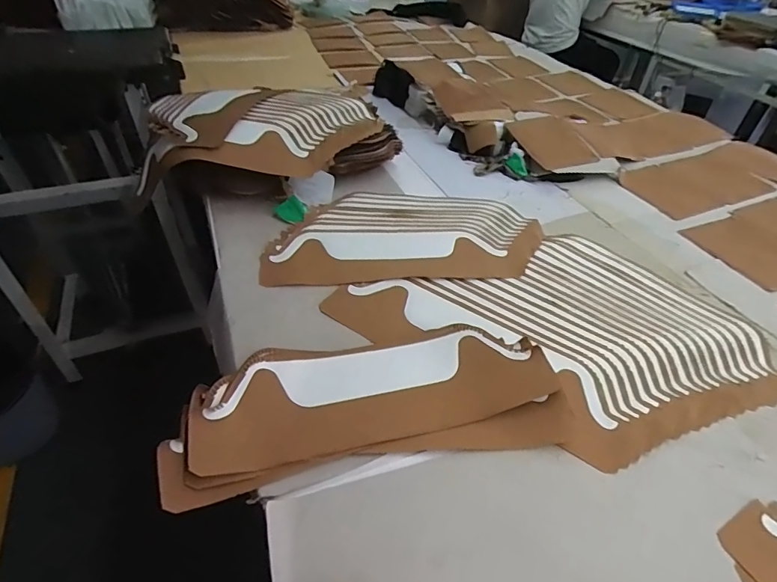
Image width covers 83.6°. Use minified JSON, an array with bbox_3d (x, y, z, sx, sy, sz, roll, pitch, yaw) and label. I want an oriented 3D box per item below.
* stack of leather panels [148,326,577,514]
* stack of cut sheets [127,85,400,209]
[{"bbox_3d":[-0.015,0.120,0.491,0.418,0.042,0.156,-6,44,-10],"label":"stack of leather panels"},{"bbox_3d":[-0.226,-0.298,0.861,0.476,0.131,0.257,-4,44,-8],"label":"stack of cut sheets"}]

